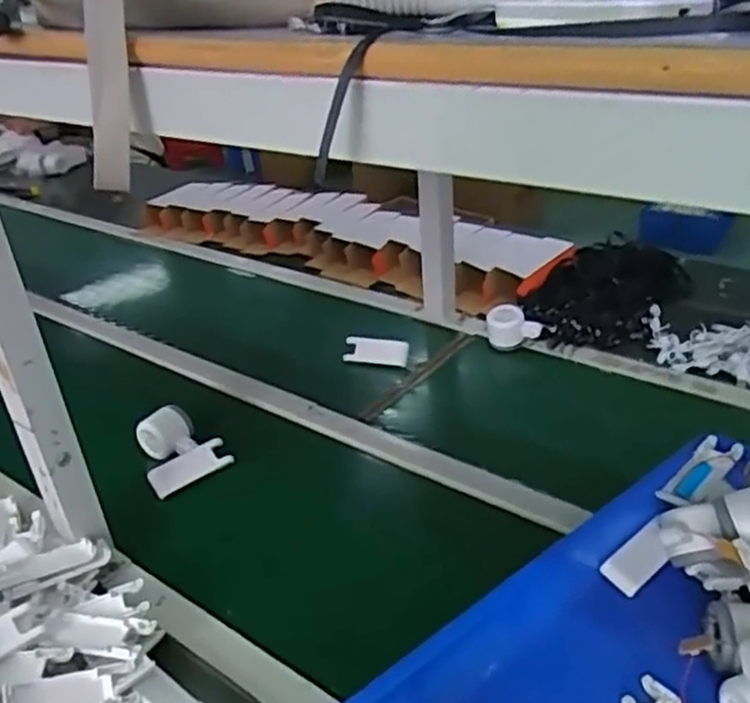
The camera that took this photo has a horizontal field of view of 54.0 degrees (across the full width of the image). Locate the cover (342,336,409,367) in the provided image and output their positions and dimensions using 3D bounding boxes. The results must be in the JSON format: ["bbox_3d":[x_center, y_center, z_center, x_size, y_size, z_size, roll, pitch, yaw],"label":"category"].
[{"bbox_3d":[0.002,-0.001,1.166,0.104,0.042,0.021,6,9,15],"label":"cover"}]

